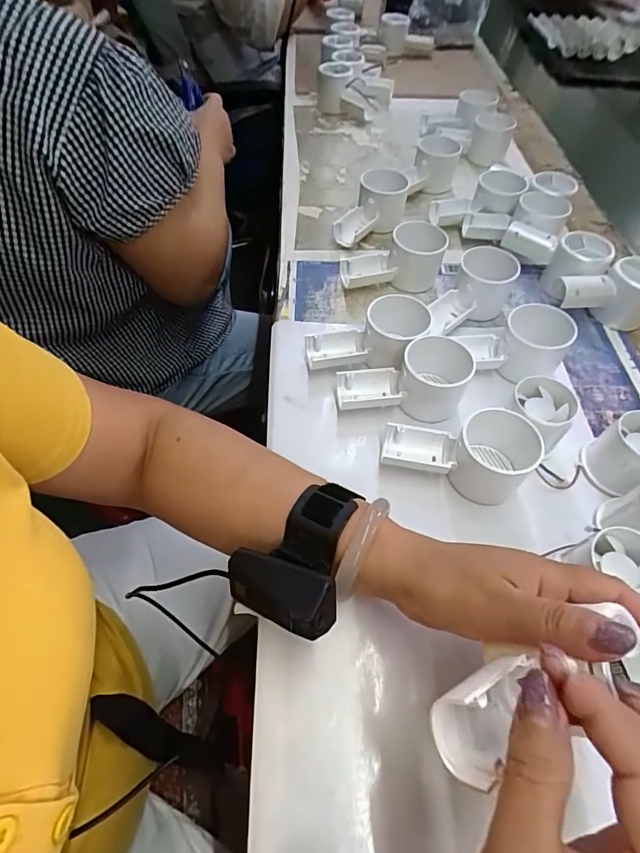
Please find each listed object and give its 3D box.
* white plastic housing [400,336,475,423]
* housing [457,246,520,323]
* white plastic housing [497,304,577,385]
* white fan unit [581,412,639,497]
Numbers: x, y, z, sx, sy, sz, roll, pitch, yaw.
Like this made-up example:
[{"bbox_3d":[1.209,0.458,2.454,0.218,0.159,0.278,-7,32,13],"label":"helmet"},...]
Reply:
[{"bbox_3d":[0.100,-0.042,0.400,0.059,0.052,0.055,20,57,11],"label":"white plastic housing"},{"bbox_3d":[0.172,-0.150,0.477,0.058,0.055,0.070,24,58,14],"label":"housing"},{"bbox_3d":[0.200,-0.077,0.428,0.057,0.055,0.052,24,58,14],"label":"white plastic housing"},{"bbox_3d":[0.251,0.023,0.368,0.063,0.050,0.053,-26,60,-19],"label":"white fan unit"}]

